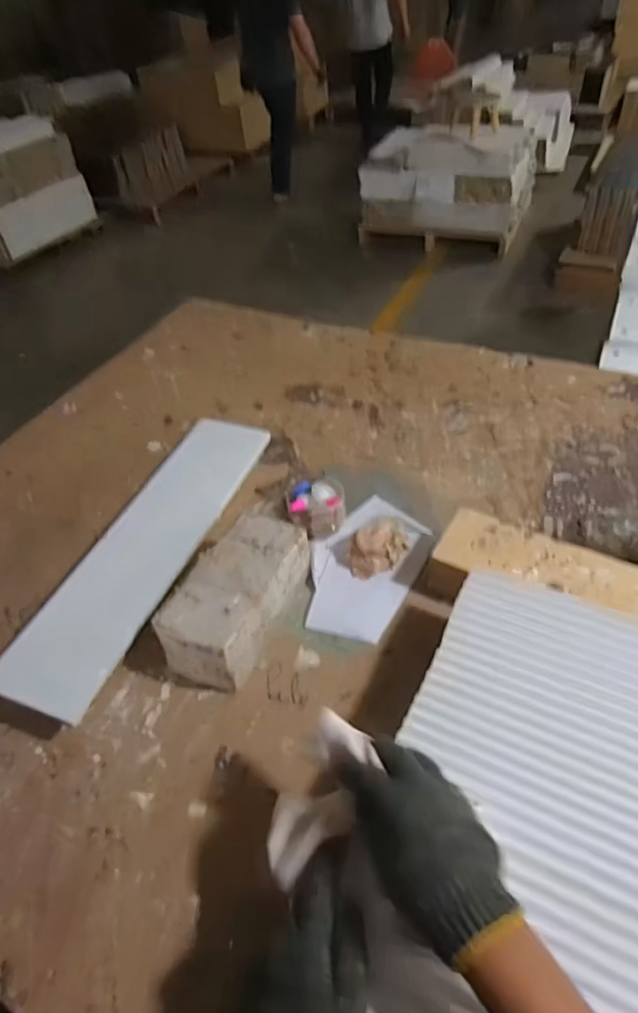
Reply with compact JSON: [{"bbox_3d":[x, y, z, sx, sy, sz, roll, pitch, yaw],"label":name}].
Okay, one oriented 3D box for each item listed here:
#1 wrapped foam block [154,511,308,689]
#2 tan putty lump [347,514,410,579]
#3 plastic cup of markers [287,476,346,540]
[{"bbox_3d":[-0.112,0.125,0.772,0.117,0.094,0.233,17,50,22],"label":"wrapped foam block"},{"bbox_3d":[0.086,0.058,0.842,0.091,0.053,0.074,-33,51,-24],"label":"tan putty lump"},{"bbox_3d":[-0.003,0.002,0.900,0.087,0.067,0.094,-3,46,3],"label":"plastic cup of markers"}]

